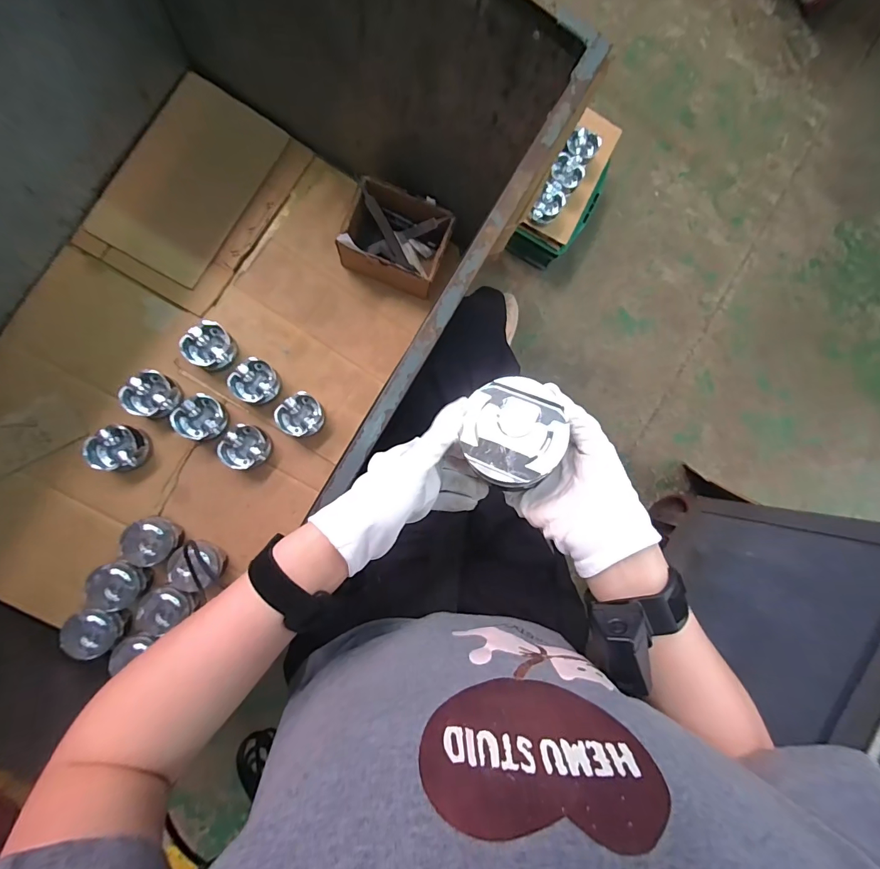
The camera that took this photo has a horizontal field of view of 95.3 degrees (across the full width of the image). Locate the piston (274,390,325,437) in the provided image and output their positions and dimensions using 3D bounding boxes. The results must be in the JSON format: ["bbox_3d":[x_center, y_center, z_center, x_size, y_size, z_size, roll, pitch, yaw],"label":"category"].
[{"bbox_3d":[-0.274,-0.036,0.800,0.079,0.059,0.081,0,88,-8],"label":"piston"}]

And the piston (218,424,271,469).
[{"bbox_3d":[-0.381,0.023,0.783,0.080,0.062,0.081,0,88,-8],"label":"piston"}]

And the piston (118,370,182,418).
[{"bbox_3d":[-0.544,-0.073,0.765,0.081,0.075,0.081,0,88,-8],"label":"piston"}]

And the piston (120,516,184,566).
[{"bbox_3d":[-0.532,0.198,0.754,0.077,0.077,0.076,0,88,-8],"label":"piston"}]

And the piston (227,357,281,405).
[{"bbox_3d":[-0.360,-0.102,0.791,0.078,0.053,0.083,0,88,-8],"label":"piston"}]

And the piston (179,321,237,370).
[{"bbox_3d":[-0.443,-0.170,0.780,0.082,0.054,0.089,0,88,-8],"label":"piston"}]

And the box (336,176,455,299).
[{"bbox_3d":[-0.087,-0.393,0.799,0.190,0.102,0.156,22,85,-6],"label":"box"}]

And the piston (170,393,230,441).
[{"bbox_3d":[-0.461,-0.033,0.771,0.086,0.058,0.088,-5,89,-8],"label":"piston"}]

